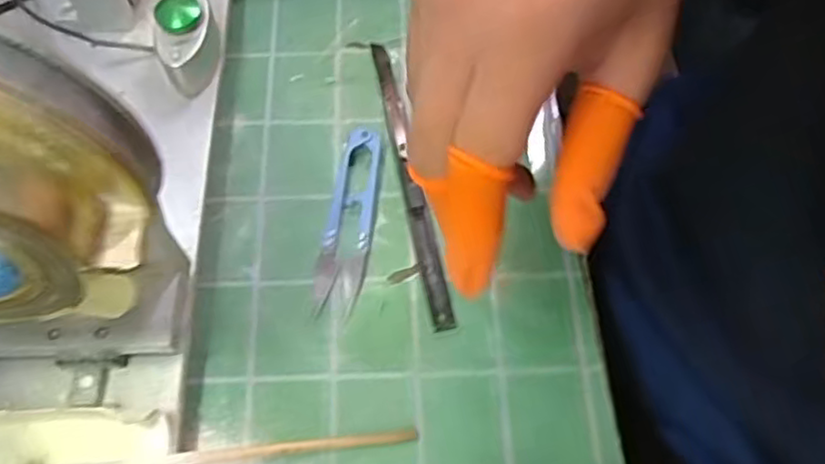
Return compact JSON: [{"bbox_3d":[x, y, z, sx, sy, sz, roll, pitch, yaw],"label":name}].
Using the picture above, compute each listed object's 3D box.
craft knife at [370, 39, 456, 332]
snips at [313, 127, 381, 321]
[{"bbox_3d":[-0.002,-0.031,0.366,0.010,0.004,0.173,-9,64,-8],"label":"craft knife"},{"bbox_3d":[-0.031,-0.008,0.351,0.023,0.011,0.099,6,62,4],"label":"snips"}]

